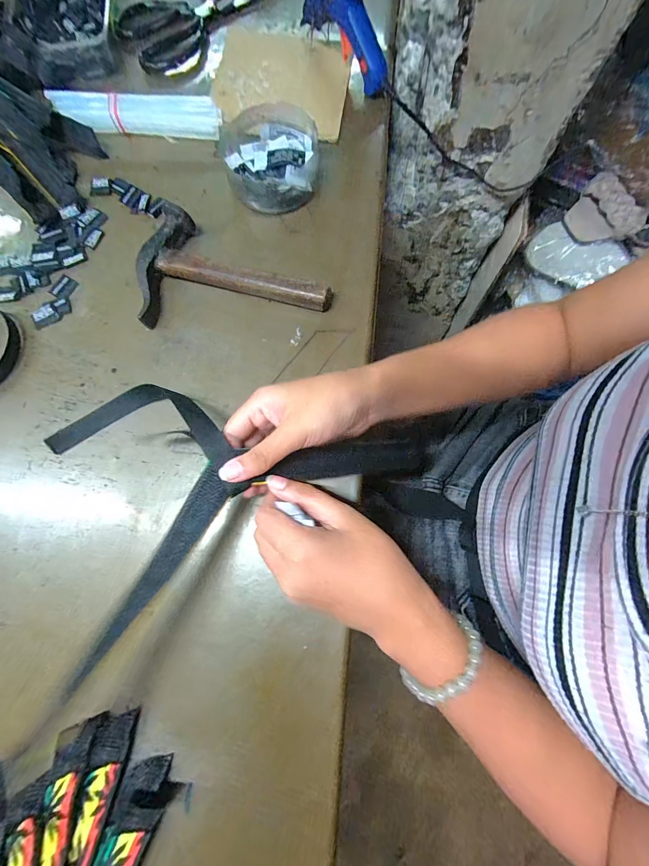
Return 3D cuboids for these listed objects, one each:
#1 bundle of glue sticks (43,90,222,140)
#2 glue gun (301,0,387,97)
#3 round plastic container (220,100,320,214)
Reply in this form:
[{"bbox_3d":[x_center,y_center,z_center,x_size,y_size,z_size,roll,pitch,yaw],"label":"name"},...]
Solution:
[{"bbox_3d":[-0.208,-0.354,0.384,0.184,0.027,0.040,3,76,1],"label":"bundle of glue sticks"},{"bbox_3d":[0.022,-0.451,0.360,0.029,0.113,0.131,-34,78,-8],"label":"glue gun"},{"bbox_3d":[-0.056,-0.287,0.357,0.097,0.040,0.101,0,76,0],"label":"round plastic container"}]

